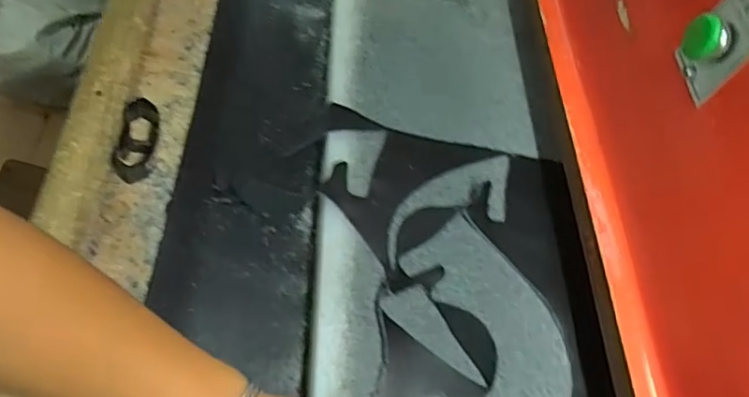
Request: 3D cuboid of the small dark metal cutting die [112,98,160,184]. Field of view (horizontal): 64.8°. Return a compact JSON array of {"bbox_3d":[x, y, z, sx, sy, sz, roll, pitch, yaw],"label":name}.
[{"bbox_3d":[-0.222,-0.055,0.552,0.031,0.027,0.079,0,60,-4],"label":"small dark metal cutting die"}]

